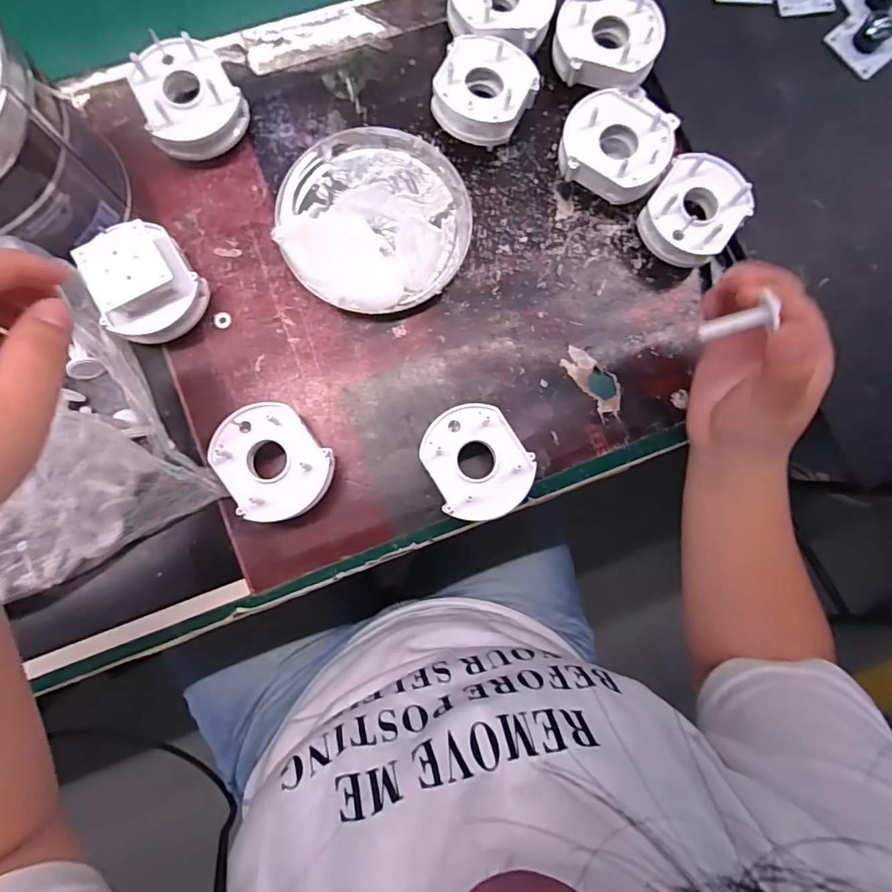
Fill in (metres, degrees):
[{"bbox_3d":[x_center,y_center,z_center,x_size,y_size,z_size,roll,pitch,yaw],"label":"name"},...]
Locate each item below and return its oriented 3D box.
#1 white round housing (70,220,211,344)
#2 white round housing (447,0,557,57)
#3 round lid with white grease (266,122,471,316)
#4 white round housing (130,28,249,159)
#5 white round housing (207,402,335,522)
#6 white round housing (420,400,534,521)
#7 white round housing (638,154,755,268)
[{"bbox_3d":[-0.186,-0.098,0.307,0.060,0.043,0.057,0,85,-4],"label":"white round housing"},{"bbox_3d":[0.037,-0.305,0.345,0.073,0.037,0.062,4,85,-3],"label":"white round housing"},{"bbox_3d":[-0.049,-0.156,0.331,0.125,0.021,0.129,0,85,-4],"label":"round lid with white grease"},{"bbox_3d":[-0.169,-0.231,0.326,0.063,0.035,0.063,0,85,-4],"label":"white round housing"},{"bbox_3d":[-0.108,0.011,0.308,0.061,0.028,0.070,-44,89,-6],"label":"white round housing"},{"bbox_3d":[0.017,0.011,0.313,0.060,0.029,0.071,-38,88,-6],"label":"white round housing"},{"bbox_3d":[0.166,-0.155,0.334,0.061,0.037,0.061,0,85,-4],"label":"white round housing"}]

